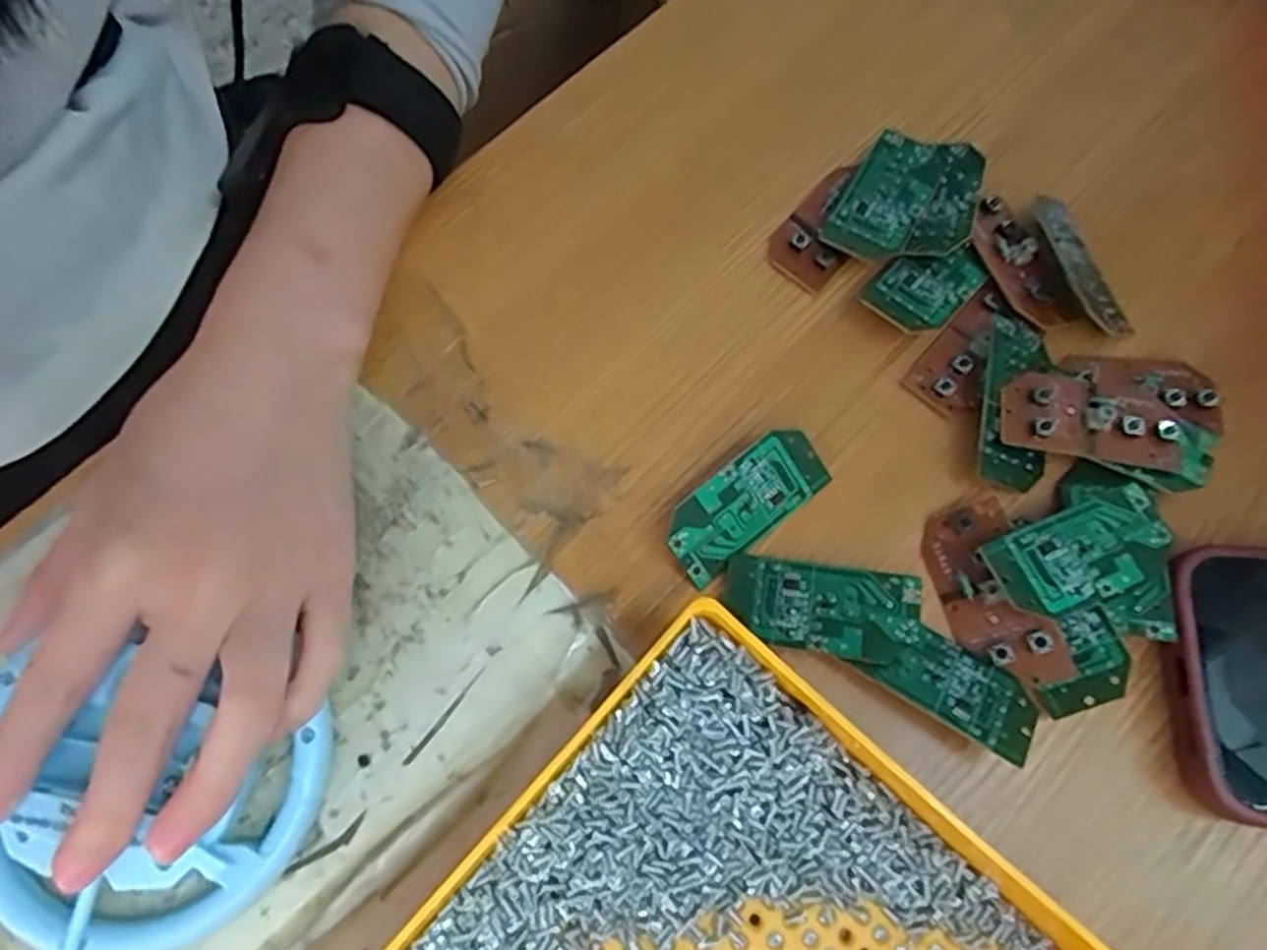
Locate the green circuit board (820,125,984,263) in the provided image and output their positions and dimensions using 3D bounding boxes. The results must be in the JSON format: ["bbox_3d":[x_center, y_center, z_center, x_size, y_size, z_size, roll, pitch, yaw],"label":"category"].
[{"bbox_3d":[0.106,-0.105,0.294,0.047,0.010,0.065,30,73,10],"label":"green circuit board"}]

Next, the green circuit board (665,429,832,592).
[{"bbox_3d":[0.037,0.009,0.258,0.059,0.004,0.028,-38,107,-9],"label":"green circuit board"}]

